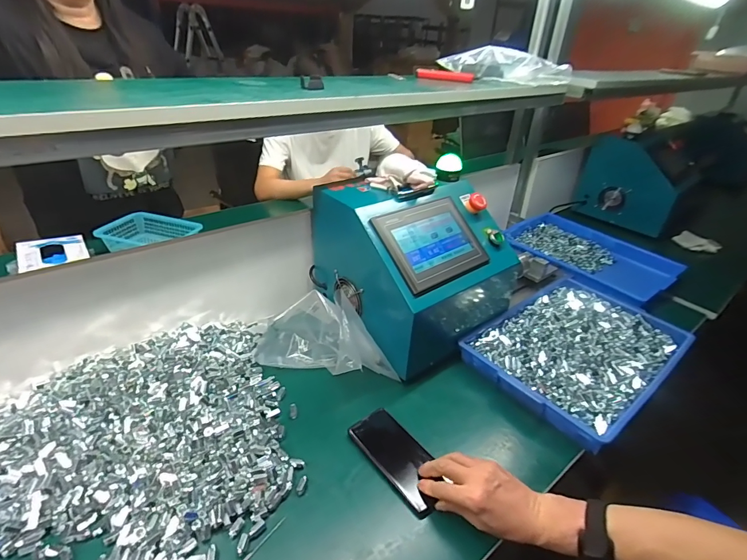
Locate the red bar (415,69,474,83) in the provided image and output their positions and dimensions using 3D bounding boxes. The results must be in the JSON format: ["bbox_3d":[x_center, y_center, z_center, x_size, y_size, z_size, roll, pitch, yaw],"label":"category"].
[{"bbox_3d":[0.168,-0.480,0.945,0.133,0.021,0.021,8,32,5],"label":"red bar"}]

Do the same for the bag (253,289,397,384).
[{"bbox_3d":[-0.080,0.092,0.731,0.247,0.125,0.125,10,32,8],"label":"bag"}]

